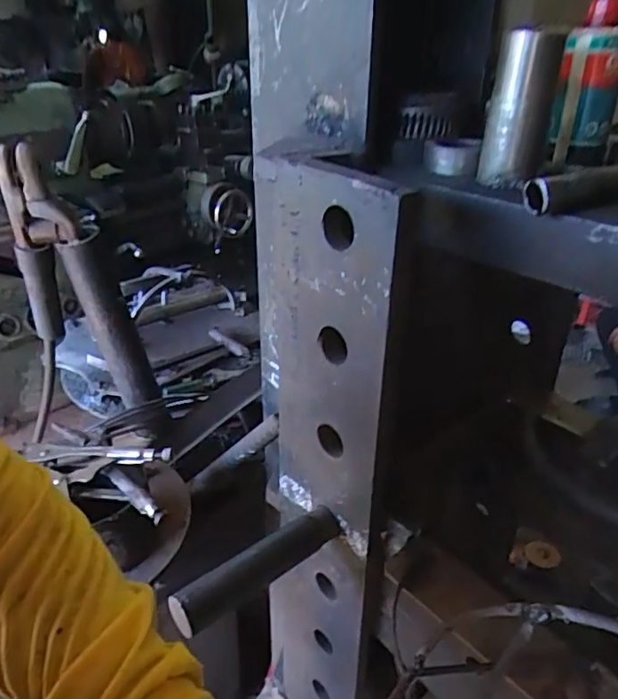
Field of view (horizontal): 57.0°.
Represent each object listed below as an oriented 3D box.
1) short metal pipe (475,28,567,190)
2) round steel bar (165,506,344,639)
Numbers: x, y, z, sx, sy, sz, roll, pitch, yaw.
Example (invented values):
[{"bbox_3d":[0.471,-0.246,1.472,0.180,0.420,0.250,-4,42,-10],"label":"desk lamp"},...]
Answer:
[{"bbox_3d":[0.150,-0.170,0.406,0.044,0.096,0.036,9,30,17],"label":"short metal pipe"},{"bbox_3d":[-0.040,0.184,0.487,0.162,0.028,0.029,-22,35,-35],"label":"round steel bar"}]

